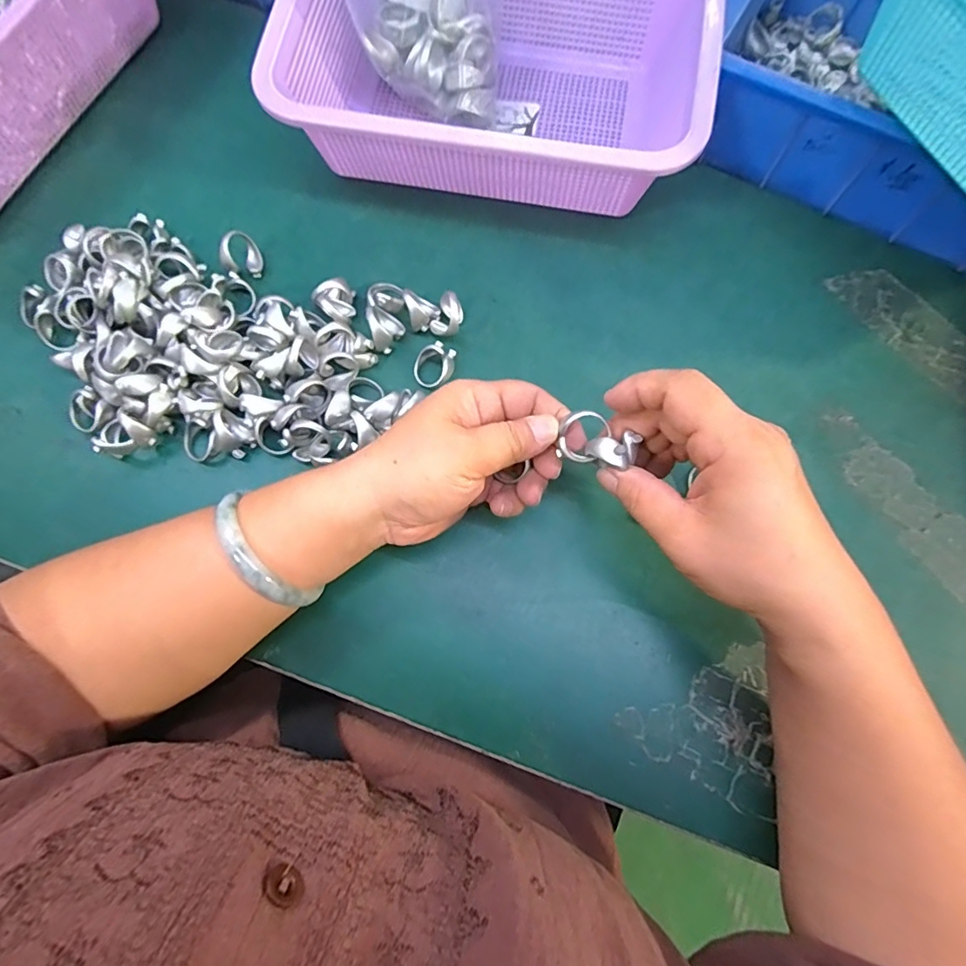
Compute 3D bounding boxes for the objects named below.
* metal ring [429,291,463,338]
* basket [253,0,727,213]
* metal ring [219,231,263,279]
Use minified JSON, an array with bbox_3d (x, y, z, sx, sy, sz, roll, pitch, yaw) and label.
[{"bbox_3d":[-0.024,-0.105,0.326,0.019,0.025,0.021,11,76,3],"label":"metal ring"},{"bbox_3d":[0.006,-0.271,0.342,0.259,0.079,0.171,7,76,2],"label":"basket"},{"bbox_3d":[-0.160,-0.152,0.340,0.009,0.028,0.026,3,84,38],"label":"metal ring"}]

